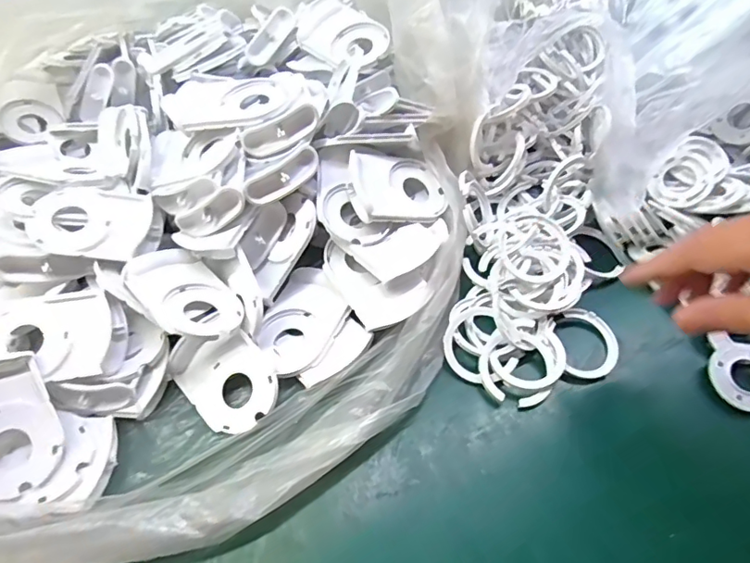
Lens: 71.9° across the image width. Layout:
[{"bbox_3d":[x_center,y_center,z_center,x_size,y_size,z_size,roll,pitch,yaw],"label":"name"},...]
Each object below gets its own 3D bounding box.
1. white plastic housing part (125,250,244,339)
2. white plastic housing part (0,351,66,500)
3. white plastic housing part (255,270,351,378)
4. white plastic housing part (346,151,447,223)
[{"bbox_3d":[-0.129,0.013,0.356,0.083,0.020,0.056,43,40,23],"label":"white plastic housing part"},{"bbox_3d":[-0.224,0.089,0.313,0.057,0.016,0.079,-25,83,-17],"label":"white plastic housing part"},{"bbox_3d":[-0.054,0.027,0.370,0.055,0.022,0.076,26,59,20],"label":"white plastic housing part"},{"bbox_3d":[0.015,-0.071,0.394,0.077,0.021,0.057,-2,68,-37],"label":"white plastic housing part"}]

